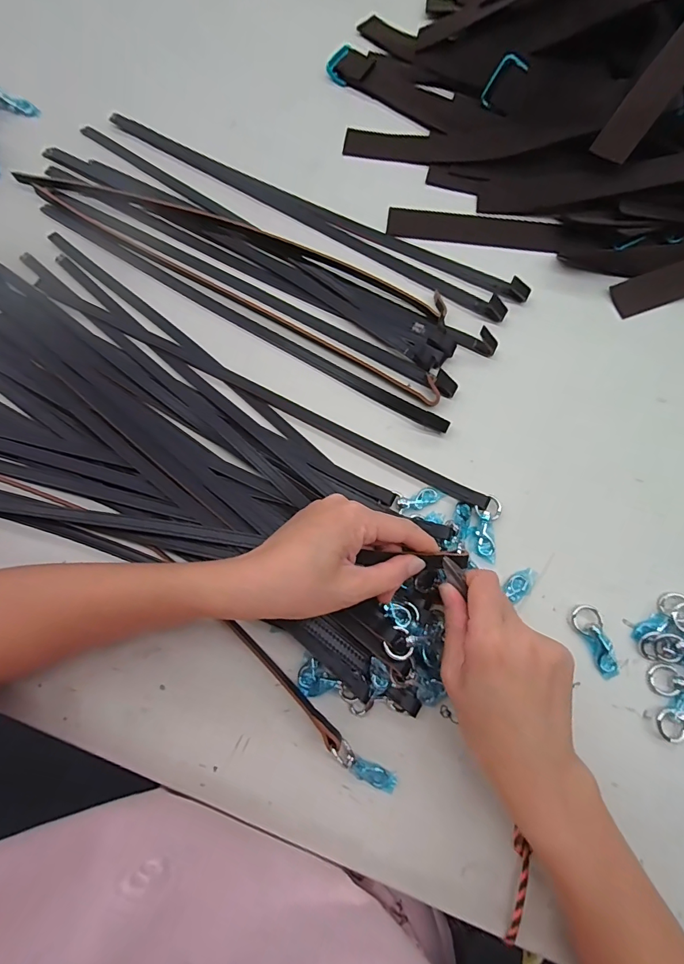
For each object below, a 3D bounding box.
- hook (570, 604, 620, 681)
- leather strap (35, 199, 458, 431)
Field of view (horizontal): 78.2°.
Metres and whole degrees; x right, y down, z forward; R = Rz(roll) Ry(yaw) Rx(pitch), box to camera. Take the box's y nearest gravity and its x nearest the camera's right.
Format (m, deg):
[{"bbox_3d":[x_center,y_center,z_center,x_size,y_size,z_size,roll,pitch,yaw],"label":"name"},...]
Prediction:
[{"bbox_3d":[0.201,0.122,0.328,0.026,0.008,0.056,-27,77,-6],"label":"hook"},{"bbox_3d":[-0.114,-0.169,0.404,0.469,0.007,0.018,32,79,8],"label":"leather strap"}]

